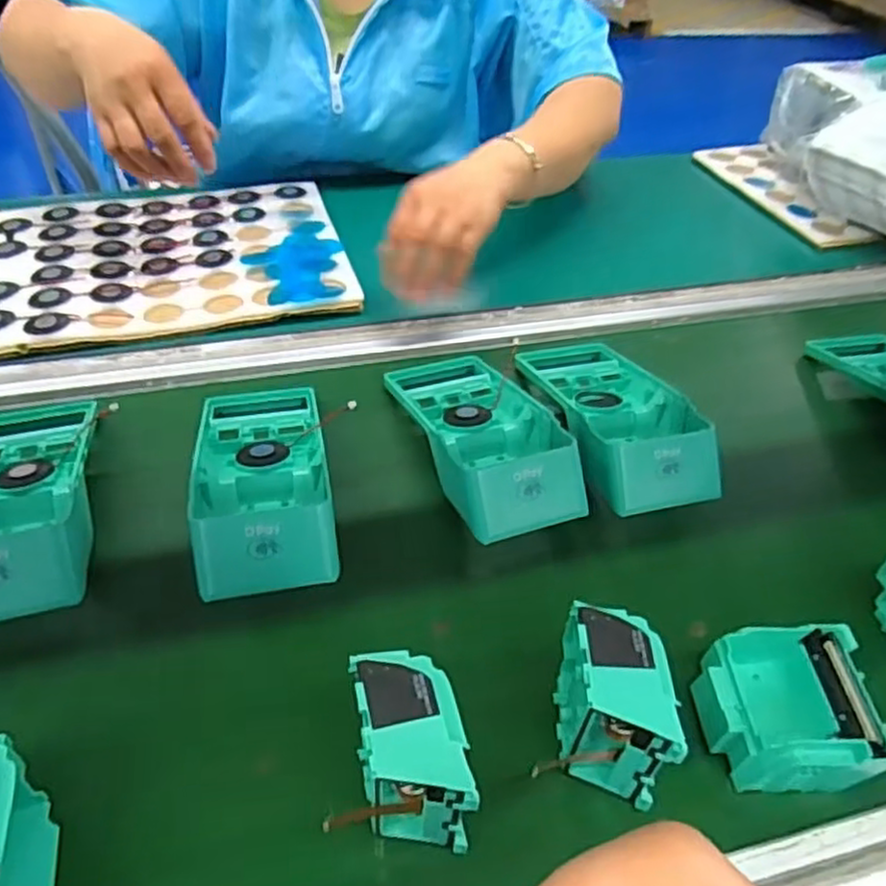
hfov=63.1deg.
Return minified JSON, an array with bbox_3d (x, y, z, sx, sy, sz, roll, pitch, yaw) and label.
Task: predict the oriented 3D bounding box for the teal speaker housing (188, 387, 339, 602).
[{"bbox_3d":[-0.119,0.016,0.471,0.091,0.057,0.191,-7,45,-10],"label":"teal speaker housing"}]

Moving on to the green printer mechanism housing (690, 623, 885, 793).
[{"bbox_3d":[0.178,0.136,0.378,0.080,0.036,0.082,0,44,-4],"label":"green printer mechanism housing"}]

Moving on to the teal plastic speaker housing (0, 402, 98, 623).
[{"bbox_3d":[-0.261,0.027,0.442,0.086,0.048,0.185,-10,46,-13],"label":"teal plastic speaker housing"}]

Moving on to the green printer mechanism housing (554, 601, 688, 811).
[{"bbox_3d":[0.081,0.128,0.352,0.043,0.079,0.072,3,44,0],"label":"green printer mechanism housing"}]

